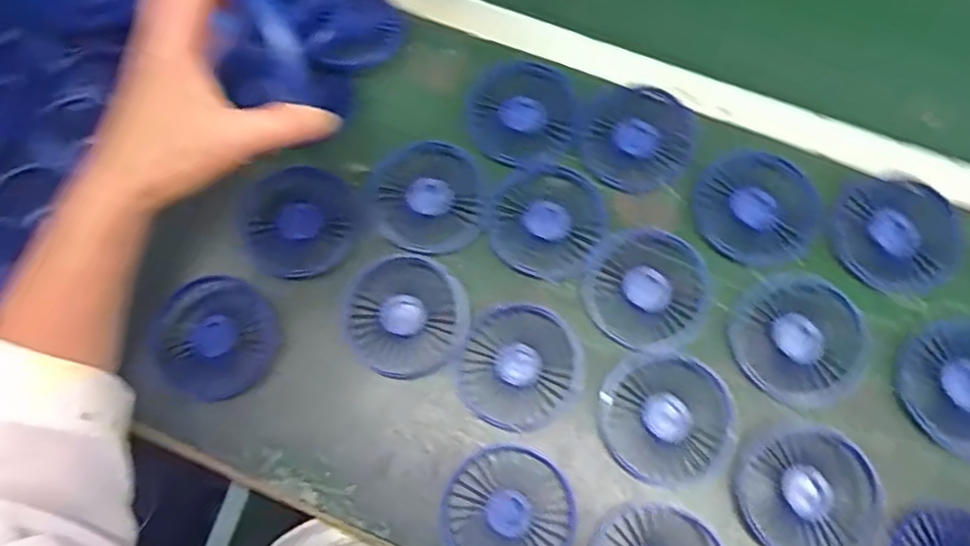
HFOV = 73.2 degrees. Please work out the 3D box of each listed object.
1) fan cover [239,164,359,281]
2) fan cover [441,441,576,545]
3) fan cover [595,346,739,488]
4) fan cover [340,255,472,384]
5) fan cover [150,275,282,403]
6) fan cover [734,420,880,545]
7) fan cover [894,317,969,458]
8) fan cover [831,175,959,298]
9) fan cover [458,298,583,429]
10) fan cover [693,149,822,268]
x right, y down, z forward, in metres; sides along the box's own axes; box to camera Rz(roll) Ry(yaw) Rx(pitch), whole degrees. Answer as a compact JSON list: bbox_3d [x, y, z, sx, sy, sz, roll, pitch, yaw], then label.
[{"bbox_3d":[-0.147,-0.040,0.504,0.092,0.013,0.086,28,77,9],"label":"fan cover"},{"bbox_3d":[0.016,0.164,0.444,0.086,0.022,0.089,13,75,5],"label":"fan cover"},{"bbox_3d":[0.125,0.098,0.449,0.085,0.011,0.089,1,74,1],"label":"fan cover"},{"bbox_3d":[-0.057,0.031,0.473,0.087,0.013,0.085,29,77,9],"label":"fan cover"},{"bbox_3d":[-0.198,0.047,0.479,0.088,0.014,0.086,30,77,9],"label":"fan cover"},{"bbox_3d":[0.215,0.146,0.437,0.086,0.009,0.088,43,79,12],"label":"fan cover"},{"bbox_3d":[0.336,0.079,0.451,0.092,0.011,0.087,32,77,10],"label":"fan cover"},{"bbox_3d":[0.304,-0.029,0.484,0.083,0.008,0.091,-29,76,-7],"label":"fan cover"},{"bbox_3d":[0.026,0.067,0.469,0.086,0.014,0.086,28,76,9],"label":"fan cover"},{"bbox_3d":[0.205,-0.049,0.492,0.087,0.007,0.088,8,74,3],"label":"fan cover"}]

